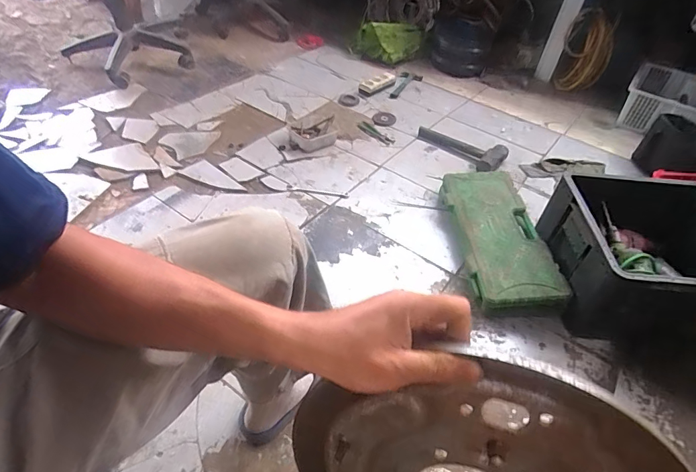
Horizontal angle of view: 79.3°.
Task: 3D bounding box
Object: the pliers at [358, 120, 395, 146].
[{"bbox_3d":[0.100,-0.386,1.573,0.051,0.012,0.192,-26,52,-28],"label":"pliers"}]

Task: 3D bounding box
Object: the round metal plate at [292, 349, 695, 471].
[{"bbox_3d":[0.097,0.215,0.333,0.295,0.266,0.012,-22,16,29],"label":"round metal plate"}]

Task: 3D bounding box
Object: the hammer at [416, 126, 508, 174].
[{"bbox_3d":[0.391,-0.316,1.501,0.331,0.059,0.123,26,47,20],"label":"hammer"}]

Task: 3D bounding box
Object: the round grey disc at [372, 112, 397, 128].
[{"bbox_3d":[0.142,-0.464,1.659,0.091,0.006,0.112,20,45,15],"label":"round grey disc"}]

